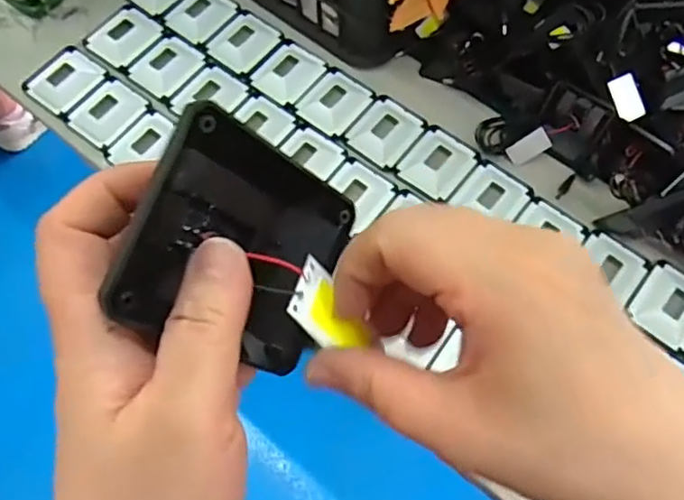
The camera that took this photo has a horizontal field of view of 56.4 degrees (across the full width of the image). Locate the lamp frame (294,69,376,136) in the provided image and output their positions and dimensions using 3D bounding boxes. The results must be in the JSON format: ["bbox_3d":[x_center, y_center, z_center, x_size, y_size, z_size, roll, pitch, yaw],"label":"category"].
[{"bbox_3d":[-0.006,-0.170,0.730,0.066,0.010,0.079,33,68,12],"label":"lamp frame"}]

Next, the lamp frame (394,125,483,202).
[{"bbox_3d":[0.107,-0.096,0.695,0.067,0.010,0.077,33,68,12],"label":"lamp frame"}]

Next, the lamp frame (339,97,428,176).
[{"bbox_3d":[0.050,-0.134,0.711,0.068,0.009,0.077,37,69,14],"label":"lamp frame"}]

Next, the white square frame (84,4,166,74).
[{"bbox_3d":[-0.257,-0.255,0.762,0.077,0.009,0.085,32,68,12],"label":"white square frame"}]

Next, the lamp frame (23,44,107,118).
[{"bbox_3d":[-0.320,-0.197,0.738,0.073,0.010,0.075,37,69,14],"label":"lamp frame"}]

